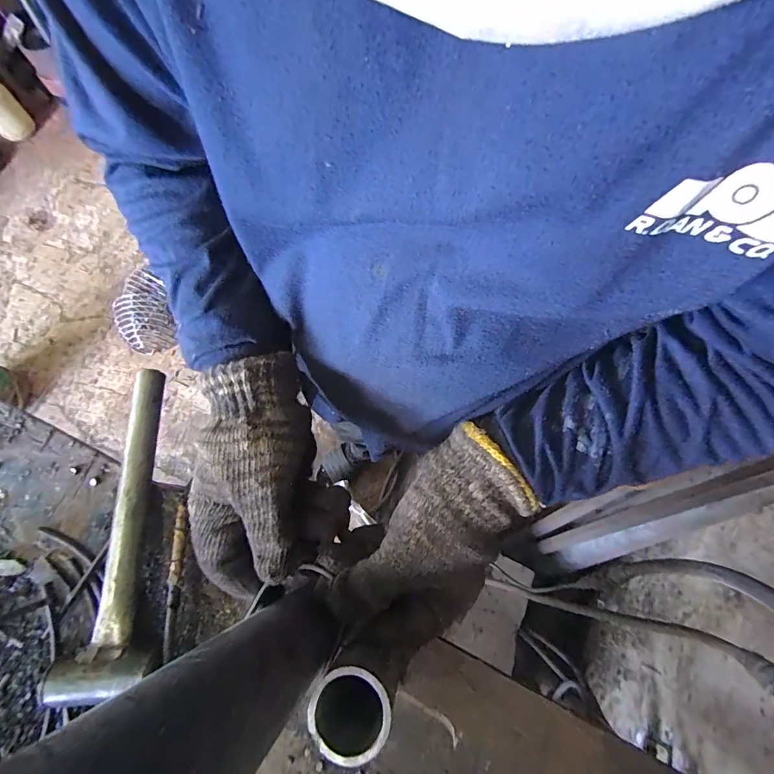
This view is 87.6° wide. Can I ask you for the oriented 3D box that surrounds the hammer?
[{"bbox_3d":[-0.209,0.102,0.320,0.065,0.028,0.235,-8,68,0],"label":"hammer"}]

